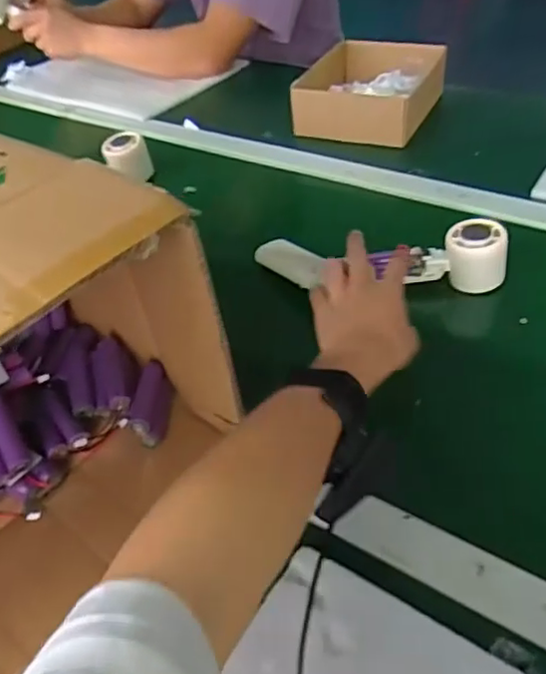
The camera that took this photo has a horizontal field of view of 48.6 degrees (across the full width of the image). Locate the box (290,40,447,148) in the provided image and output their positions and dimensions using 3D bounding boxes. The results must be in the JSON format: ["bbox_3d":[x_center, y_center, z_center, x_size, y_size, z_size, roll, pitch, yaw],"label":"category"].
[{"bbox_3d":[0.147,-0.364,0.908,0.178,0.073,0.209,15,48,22],"label":"box"}]

